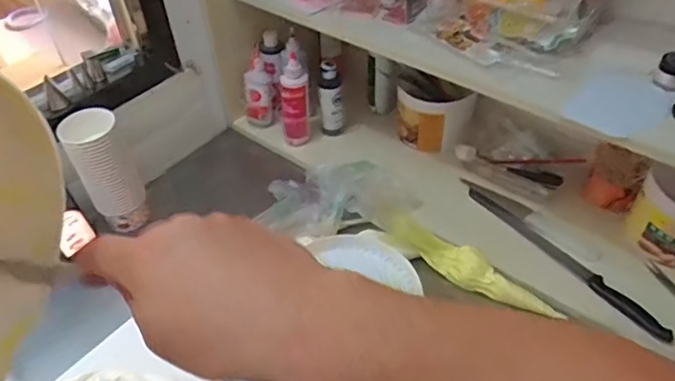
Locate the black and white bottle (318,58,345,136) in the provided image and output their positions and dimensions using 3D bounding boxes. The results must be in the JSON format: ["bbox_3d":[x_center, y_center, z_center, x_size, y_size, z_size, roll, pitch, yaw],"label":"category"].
[{"bbox_3d":[-0.011,-0.163,1.007,0.046,0.153,0.043,-1,43,1],"label":"black and white bottle"}]

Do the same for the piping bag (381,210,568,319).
[{"bbox_3d":[0.197,0.113,0.798,0.277,0.072,0.061,29,51,13],"label":"piping bag"}]

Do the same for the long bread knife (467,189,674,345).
[{"bbox_3d":[0.339,0.098,0.819,0.031,0.013,0.357,-27,49,-24],"label":"long bread knife"}]

